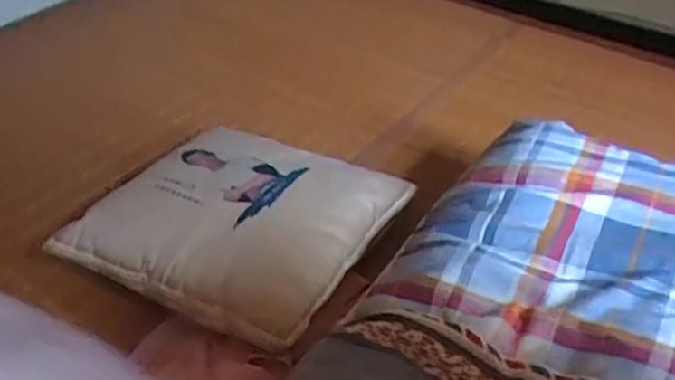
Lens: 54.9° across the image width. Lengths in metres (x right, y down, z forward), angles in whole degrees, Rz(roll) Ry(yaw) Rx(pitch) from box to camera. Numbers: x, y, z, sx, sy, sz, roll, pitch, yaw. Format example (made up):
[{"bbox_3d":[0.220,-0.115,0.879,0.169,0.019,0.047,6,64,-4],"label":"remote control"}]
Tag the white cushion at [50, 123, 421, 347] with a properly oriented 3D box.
[{"bbox_3d":[-0.124,0.018,0.847,0.342,0.060,0.332,20,45,21],"label":"white cushion"}]

